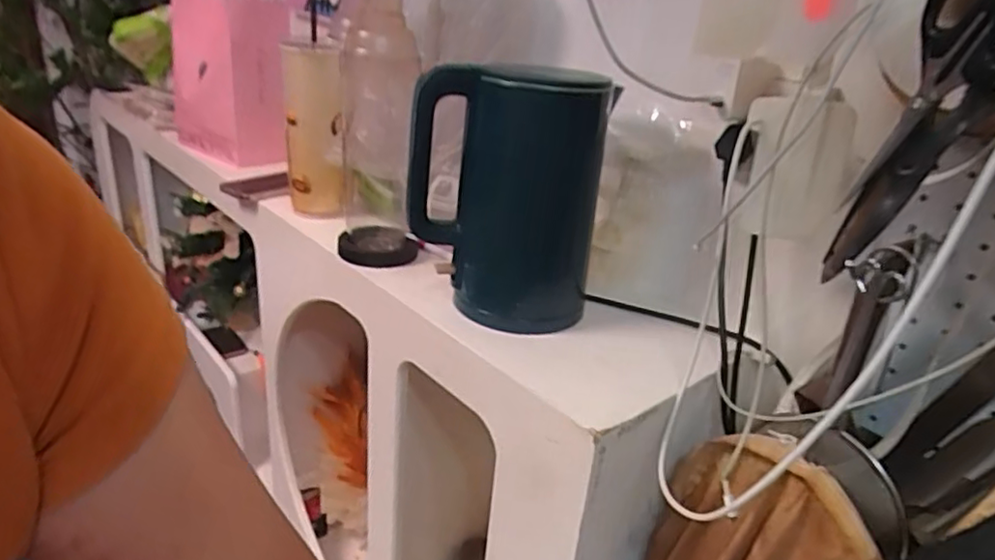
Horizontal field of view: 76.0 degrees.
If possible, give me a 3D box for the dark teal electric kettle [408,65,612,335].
[{"bbox_3d":[0.007,-0.085,0.634,0.177,0.241,0.115,11,24,11],"label":"dark teal electric kettle"}]

